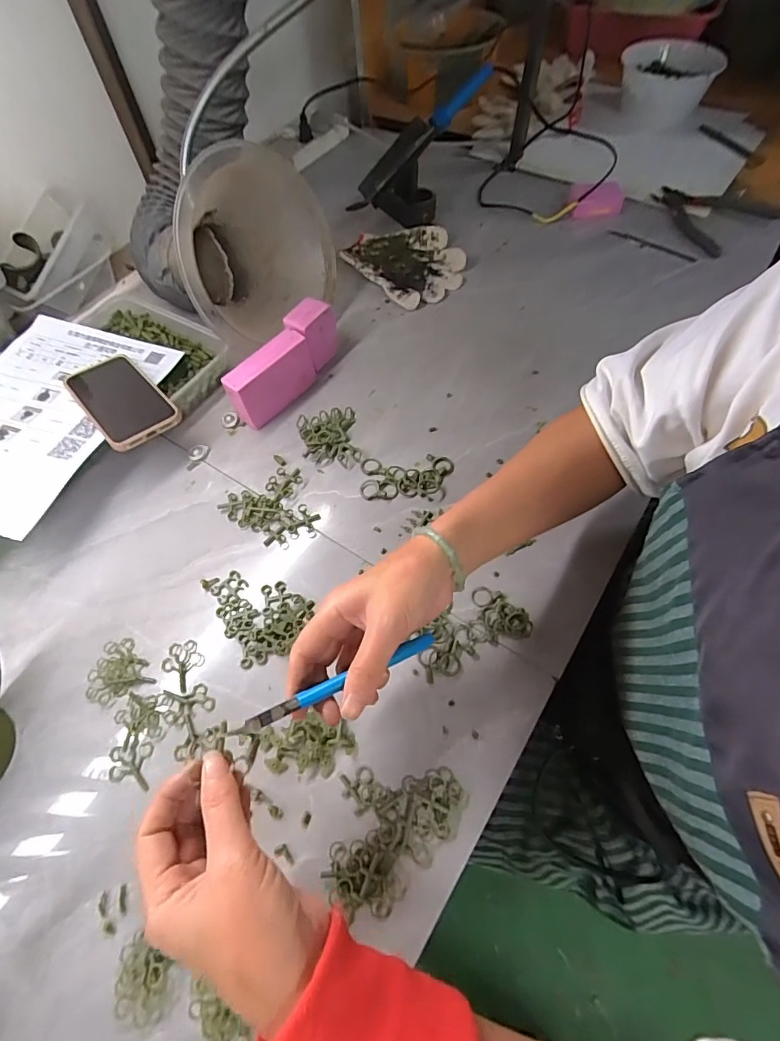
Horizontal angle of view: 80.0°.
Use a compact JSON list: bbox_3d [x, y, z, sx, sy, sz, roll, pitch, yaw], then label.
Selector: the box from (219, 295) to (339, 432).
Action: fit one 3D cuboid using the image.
[{"bbox_3d":[-0.125,-0.192,0.568,0.045,0.070,0.172,27,65,18],"label":"box"}]

